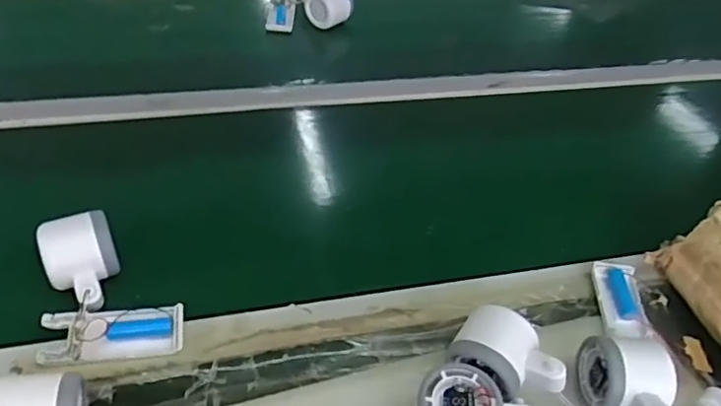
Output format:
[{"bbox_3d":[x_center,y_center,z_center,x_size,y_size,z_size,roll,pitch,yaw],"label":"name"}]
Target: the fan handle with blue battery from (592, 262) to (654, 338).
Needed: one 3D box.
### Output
[{"bbox_3d":[0.236,0.087,0.538,0.037,0.018,0.080,8,43,0],"label":"fan handle with blue battery"}]

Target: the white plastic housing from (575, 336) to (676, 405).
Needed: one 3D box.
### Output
[{"bbox_3d":[0.206,0.140,0.448,0.054,0.059,0.084,2,43,-6],"label":"white plastic housing"}]

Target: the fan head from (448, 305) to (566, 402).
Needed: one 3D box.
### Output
[{"bbox_3d":[0.112,0.122,0.453,0.082,0.058,0.054,30,47,22],"label":"fan head"}]

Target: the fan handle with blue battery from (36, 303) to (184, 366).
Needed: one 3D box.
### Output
[{"bbox_3d":[-0.196,0.104,0.470,0.105,0.027,0.038,-3,44,-12],"label":"fan handle with blue battery"}]

